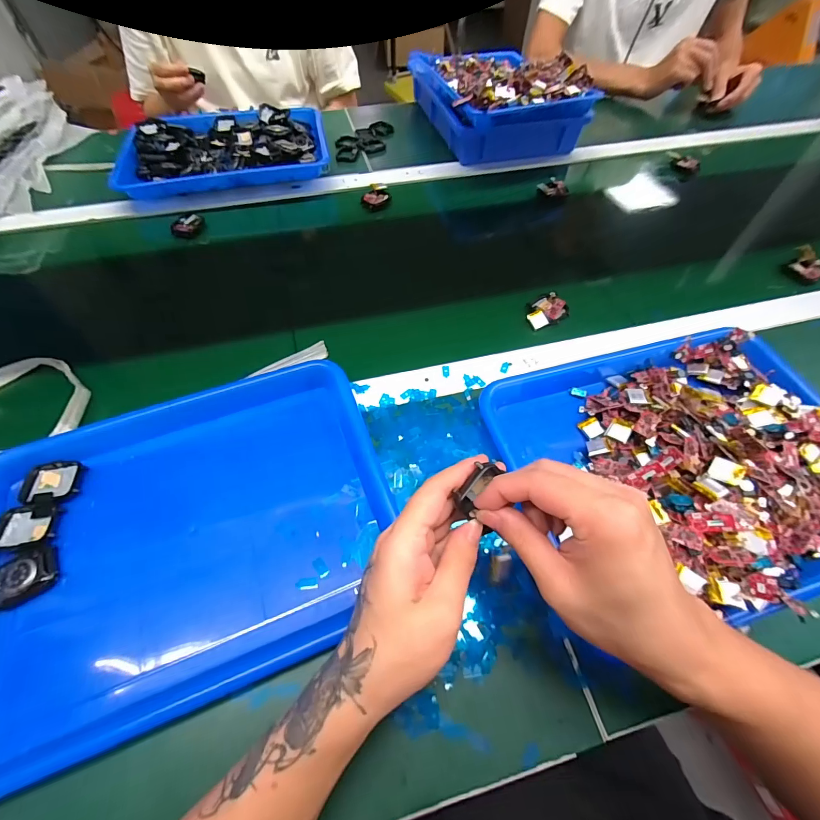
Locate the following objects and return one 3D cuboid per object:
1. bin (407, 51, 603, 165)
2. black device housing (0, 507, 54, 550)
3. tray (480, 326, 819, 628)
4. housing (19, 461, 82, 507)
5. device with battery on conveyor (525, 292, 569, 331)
[{"bbox_3d":[0.151,-0.591,0.704,0.239,0.107,0.317,-17,60,-11],"label":"bin"},{"bbox_3d":[-0.325,0.098,0.320,0.044,0.009,0.036,-4,58,-3],"label":"black device housing"},{"bbox_3d":[0.257,0.036,0.347,0.322,0.055,0.260,-16,60,-10],"label":"tray"},{"bbox_3d":[-0.323,0.066,0.343,0.042,0.014,0.037,-7,59,-5],"label":"housing"},{"bbox_3d":[0.170,-0.125,0.475,0.052,0.015,0.042,-22,61,-14],"label":"device with battery on conveyor"}]

